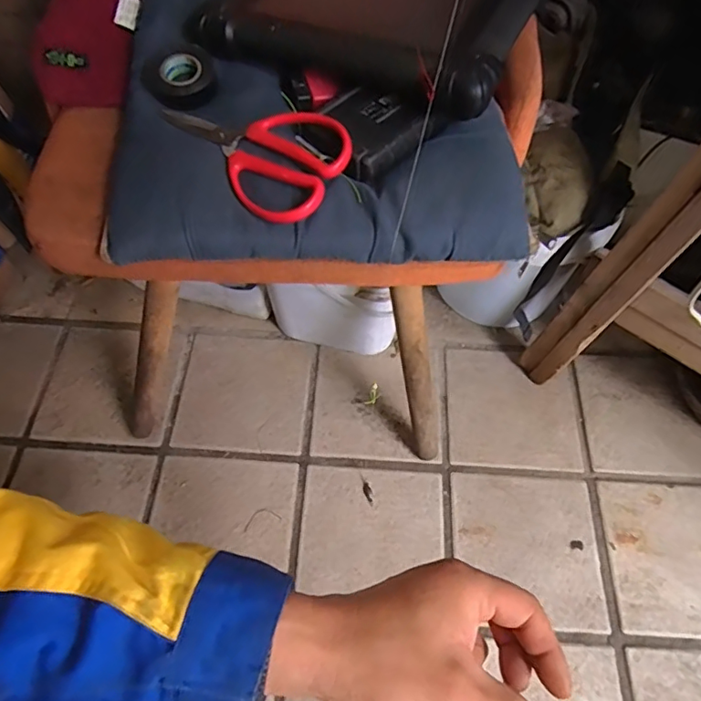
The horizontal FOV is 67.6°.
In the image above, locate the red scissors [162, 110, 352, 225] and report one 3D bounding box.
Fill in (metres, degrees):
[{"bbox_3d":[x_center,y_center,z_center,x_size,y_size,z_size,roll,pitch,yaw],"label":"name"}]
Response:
[{"bbox_3d":[-0.089,-0.161,0.449,0.175,0.020,0.104,10,75,16],"label":"red scissors"}]

